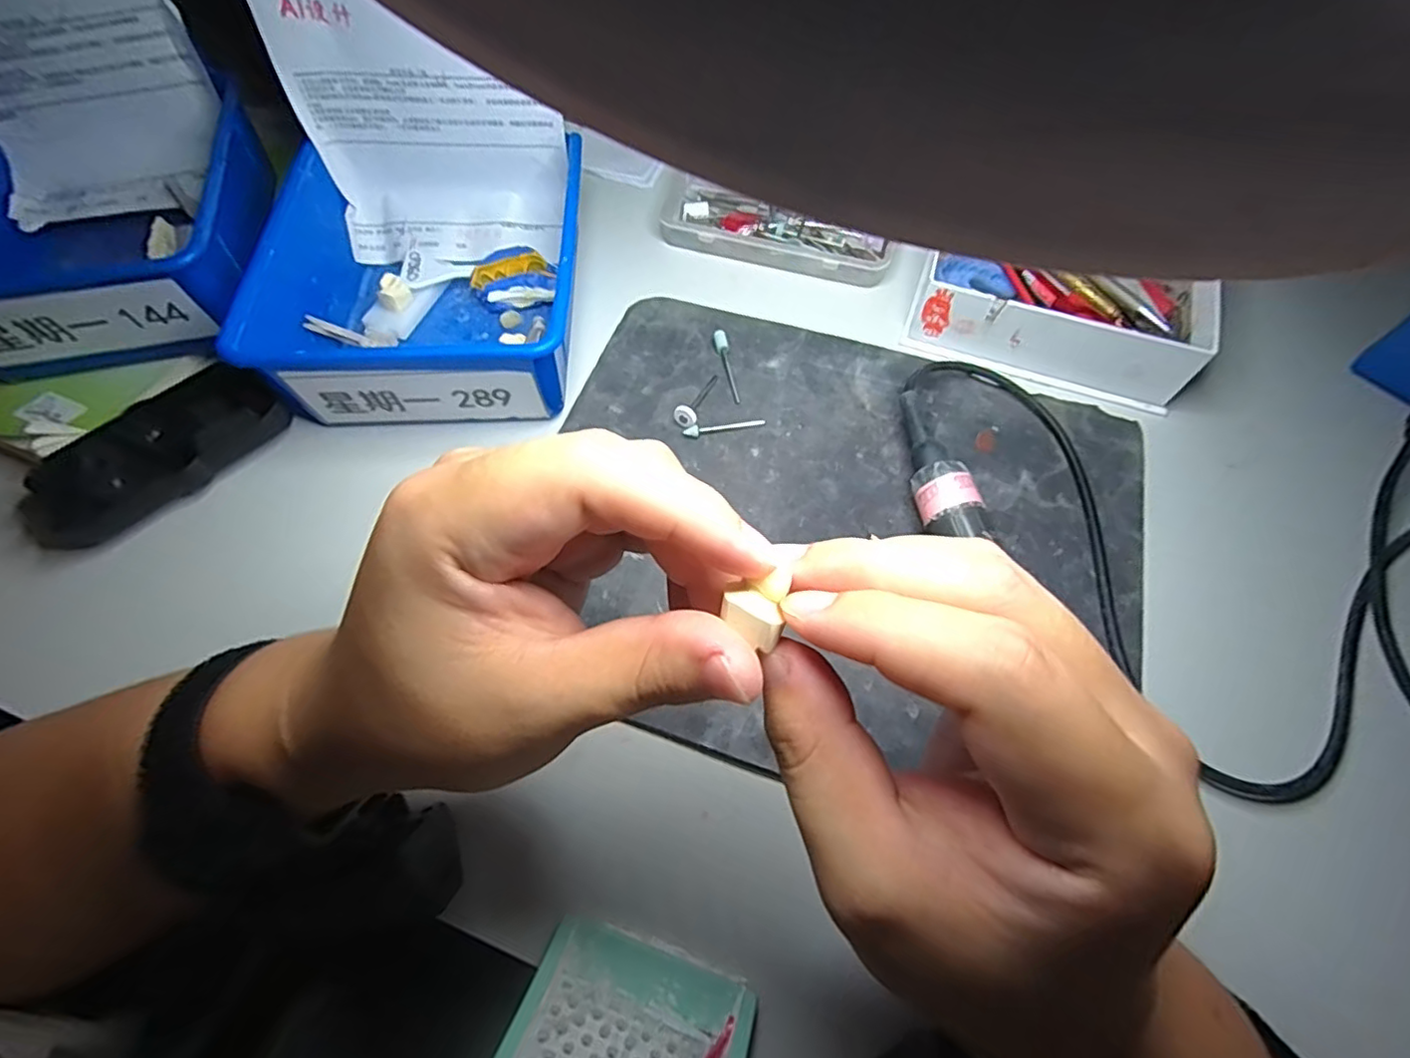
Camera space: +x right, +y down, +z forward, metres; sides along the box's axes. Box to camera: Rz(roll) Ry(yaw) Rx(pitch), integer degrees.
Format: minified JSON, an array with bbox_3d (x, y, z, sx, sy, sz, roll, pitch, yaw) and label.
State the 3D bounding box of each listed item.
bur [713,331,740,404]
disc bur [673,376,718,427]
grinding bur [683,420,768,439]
[{"bbox_3d":[0.012,-0.092,0.350,0.008,0.006,0.048,-7,63,-4],"label":"bur"},{"bbox_3d":[-0.004,-0.072,0.337,0.012,0.012,0.043,23,65,10],"label":"disc bur"},{"bbox_3d":[0.010,-0.055,0.331,0.044,0.005,0.006,-14,64,-7],"label":"grinding bur"}]

